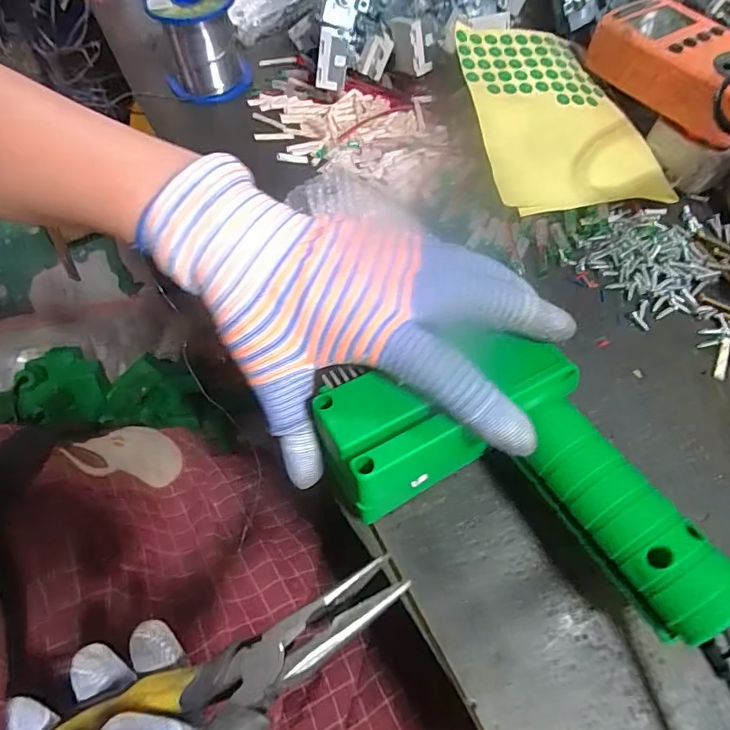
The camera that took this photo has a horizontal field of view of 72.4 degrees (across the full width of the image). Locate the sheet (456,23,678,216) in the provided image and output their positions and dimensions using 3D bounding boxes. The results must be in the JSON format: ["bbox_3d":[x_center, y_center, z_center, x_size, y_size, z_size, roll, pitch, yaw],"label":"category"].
[{"bbox_3d":[0.134,-0.177,0.350,0.121,0.012,0.154,-8,72,-11],"label":"sheet"}]

